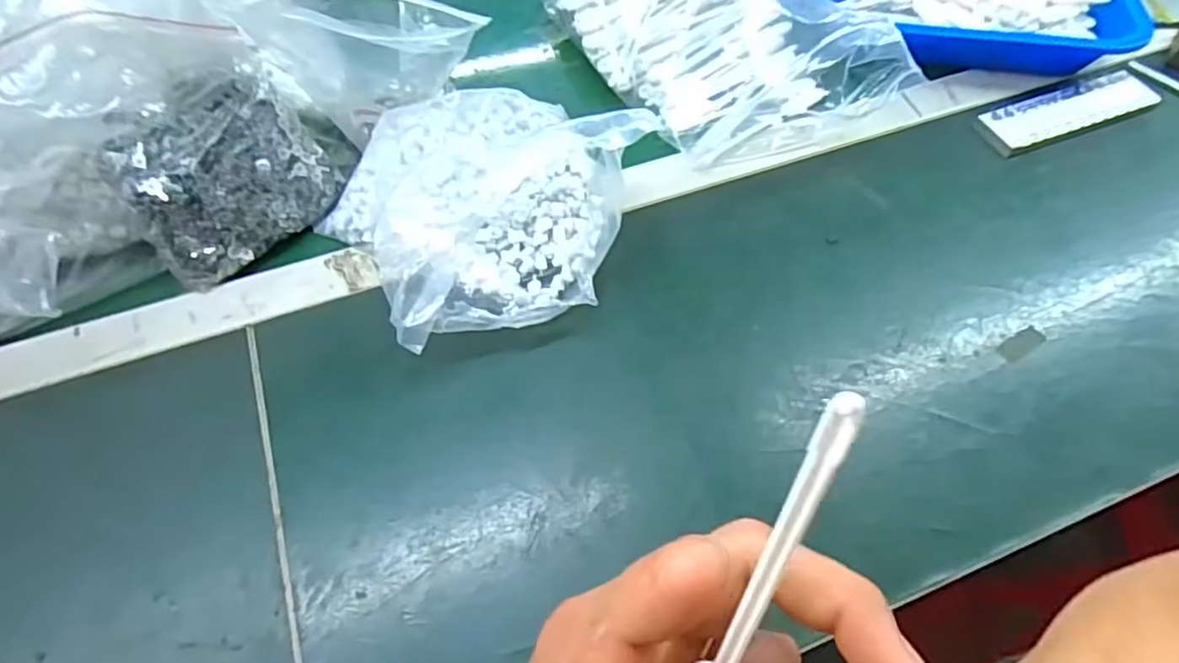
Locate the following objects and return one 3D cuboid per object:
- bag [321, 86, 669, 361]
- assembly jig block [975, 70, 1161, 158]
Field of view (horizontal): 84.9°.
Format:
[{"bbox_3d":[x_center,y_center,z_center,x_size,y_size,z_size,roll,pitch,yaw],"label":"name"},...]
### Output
[{"bbox_3d":[-0.070,-0.078,0.431,0.180,0.068,0.192,-32,63,-18],"label":"bag"},{"bbox_3d":[0.381,-0.177,0.515,0.150,0.009,0.050,-19,60,-12],"label":"assembly jig block"}]

